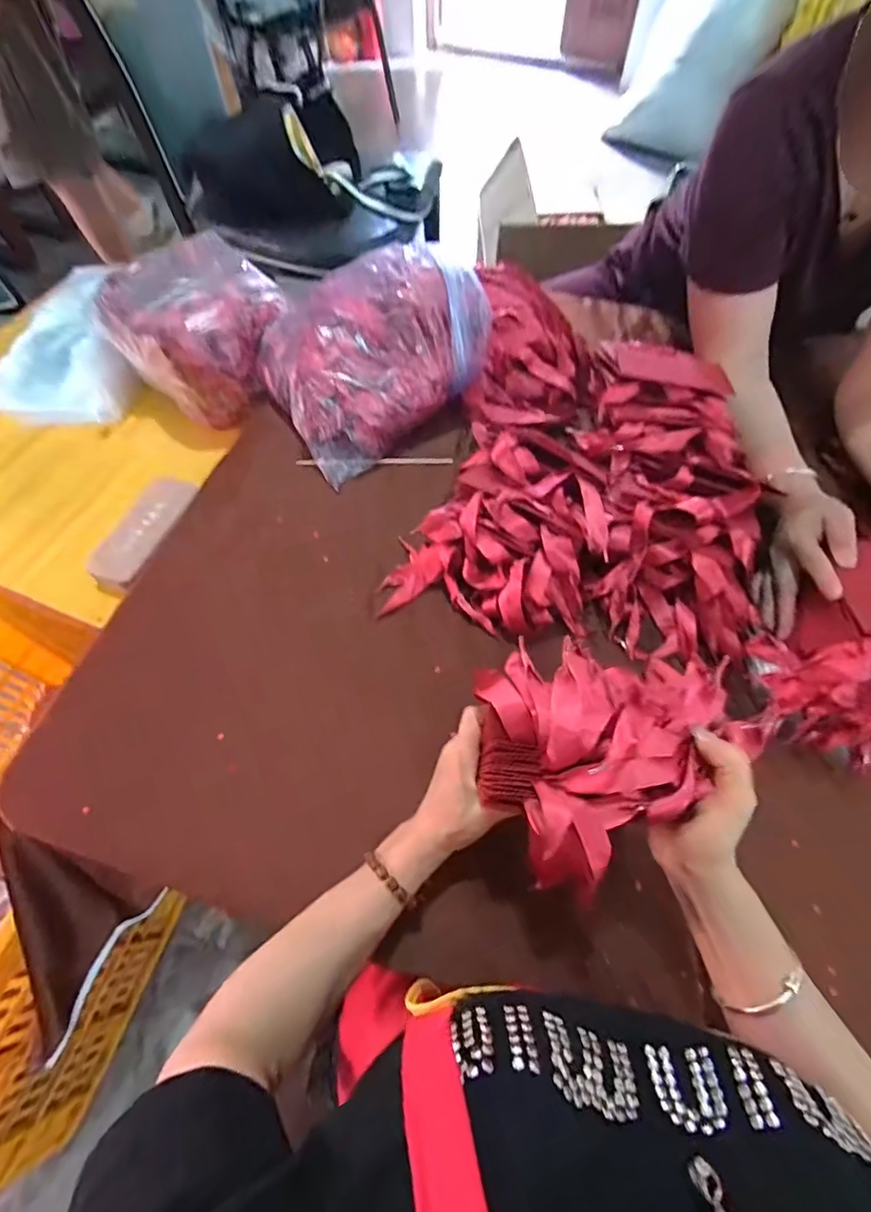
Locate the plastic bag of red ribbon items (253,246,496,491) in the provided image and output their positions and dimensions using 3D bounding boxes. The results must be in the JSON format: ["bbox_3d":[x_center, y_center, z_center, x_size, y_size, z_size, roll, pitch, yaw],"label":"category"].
[{"bbox_3d":[-0.087,-0.321,0.645,0.255,0.160,0.202,-35,67,-18],"label":"plastic bag of red ribbon items"}]

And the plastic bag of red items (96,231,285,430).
[{"bbox_3d":[-0.322,-0.379,0.727,0.196,0.148,0.198,36,66,18],"label":"plastic bag of red items"}]

